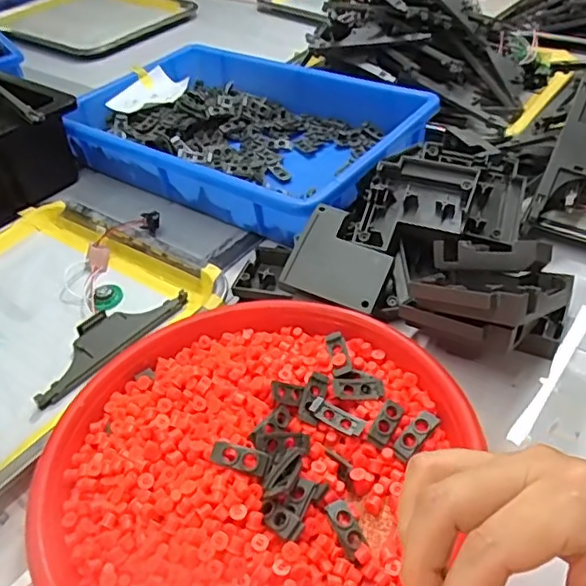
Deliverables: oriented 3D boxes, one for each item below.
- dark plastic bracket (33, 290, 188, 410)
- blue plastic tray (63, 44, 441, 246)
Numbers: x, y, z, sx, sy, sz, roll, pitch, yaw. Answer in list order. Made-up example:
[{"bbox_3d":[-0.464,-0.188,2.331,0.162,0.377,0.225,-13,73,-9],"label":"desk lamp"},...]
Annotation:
[{"bbox_3d":[-0.143,0.034,0.460,0.043,0.010,0.136,26,51,30],"label":"dark plastic bracket"},{"bbox_3d":[-0.058,-0.180,0.651,0.361,0.052,0.242,24,50,28],"label":"blue plastic tray"}]

